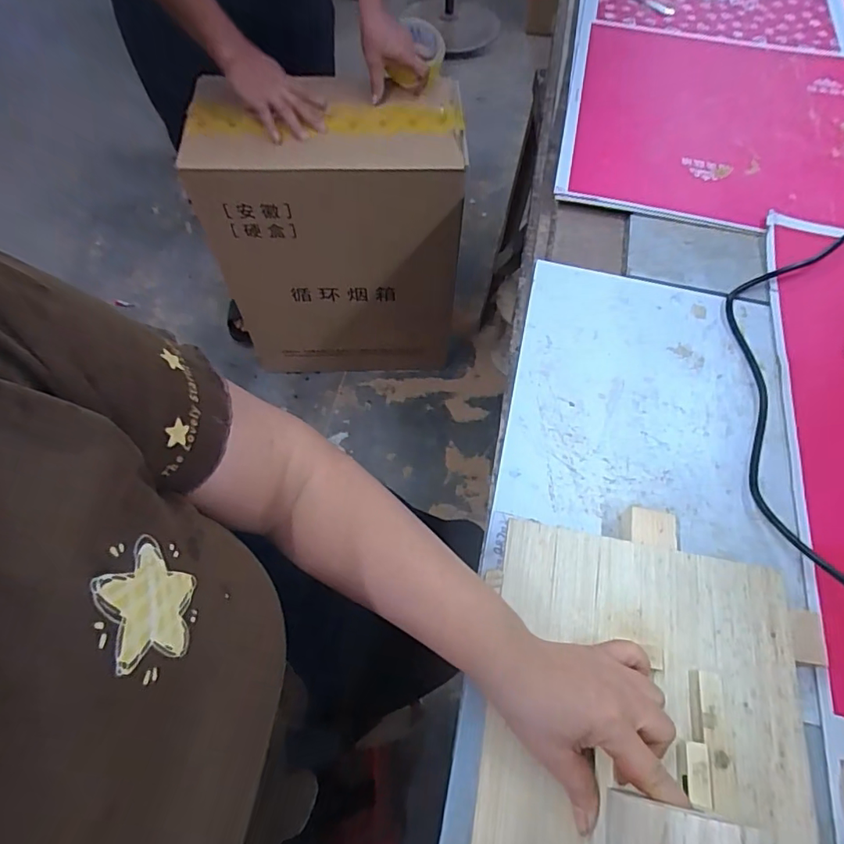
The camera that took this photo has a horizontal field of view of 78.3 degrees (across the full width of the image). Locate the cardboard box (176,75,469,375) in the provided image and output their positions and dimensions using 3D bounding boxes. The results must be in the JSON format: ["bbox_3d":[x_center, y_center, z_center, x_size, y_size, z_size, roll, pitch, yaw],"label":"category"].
[{"bbox_3d":[-0.162,-0.362,1.081,0.453,0.527,0.234,1,62,0],"label":"cardboard box"}]

